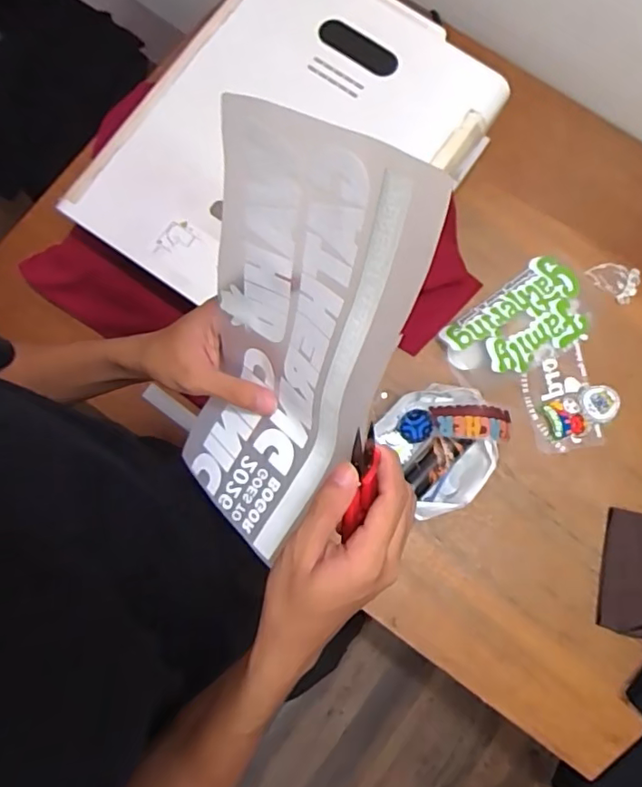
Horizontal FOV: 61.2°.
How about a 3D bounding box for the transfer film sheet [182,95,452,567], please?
[{"bbox_3d":[-0.024,-0.021,0.333,0.131,0.267,0.039,37,42,25],"label":"transfer film sheet"}]

